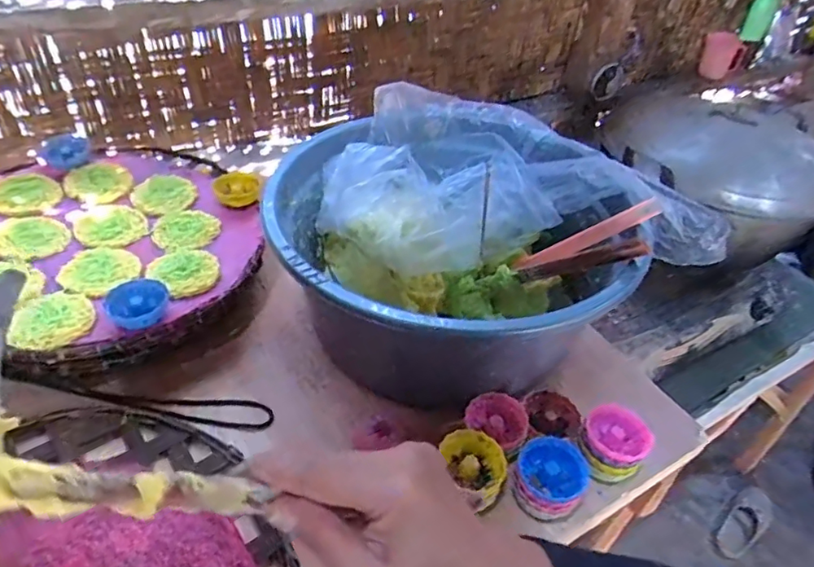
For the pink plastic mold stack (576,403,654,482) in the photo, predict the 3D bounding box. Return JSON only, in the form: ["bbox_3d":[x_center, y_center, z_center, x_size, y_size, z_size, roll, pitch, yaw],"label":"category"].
[{"bbox_3d":[0.205,0.160,0.547,0.065,0.051,0.070,34,48,28],"label":"pink plastic mold stack"}]

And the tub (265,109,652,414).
[{"bbox_3d":[0.042,-0.049,0.658,0.398,0.178,0.360,-17,46,-24],"label":"tub"}]

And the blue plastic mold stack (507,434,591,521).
[{"bbox_3d":[0.136,0.184,0.517,0.064,0.049,0.070,35,49,29],"label":"blue plastic mold stack"}]

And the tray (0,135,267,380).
[{"bbox_3d":[-0.365,-0.050,0.672,0.368,0.080,0.355,3,41,-3],"label":"tray"}]

